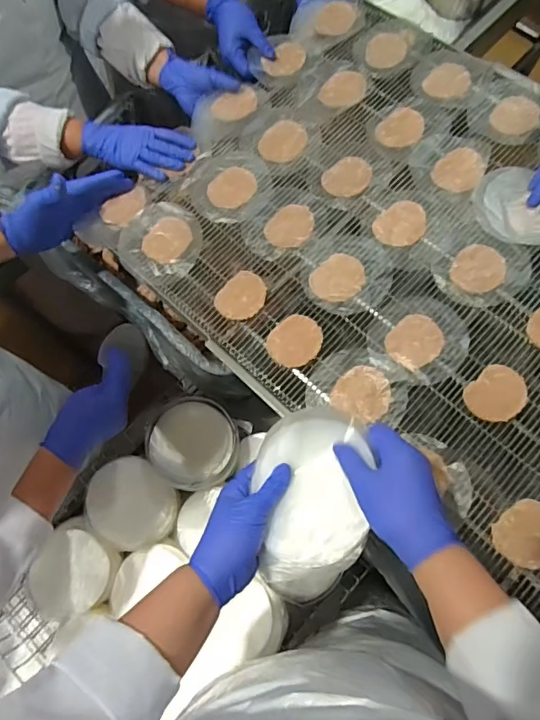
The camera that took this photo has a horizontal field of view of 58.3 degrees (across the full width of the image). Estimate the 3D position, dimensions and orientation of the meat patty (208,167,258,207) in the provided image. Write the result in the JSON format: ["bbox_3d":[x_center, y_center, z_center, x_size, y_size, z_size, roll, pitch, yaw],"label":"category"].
[{"bbox_3d":[-0.056,-0.253,0.714,0.065,0.008,0.075,42,76,13],"label":"meat patty"}]

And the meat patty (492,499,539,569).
[{"bbox_3d":[0.281,0.189,0.523,0.068,0.013,0.061,-35,75,-11],"label":"meat patty"}]

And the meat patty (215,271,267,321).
[{"bbox_3d":[-0.037,-0.087,0.656,0.061,0.004,0.071,35,75,11],"label":"meat patty"}]

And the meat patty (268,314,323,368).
[{"bbox_3d":[0.033,-0.025,0.625,0.063,0.011,0.068,0,71,0],"label":"meat patty"}]

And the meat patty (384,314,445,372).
[{"bbox_3d":[0.184,-0.025,0.610,0.062,0.009,0.072,42,76,13],"label":"meat patty"}]

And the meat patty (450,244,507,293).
[{"bbox_3d":[0.275,-0.120,0.636,0.064,0.005,0.071,23,73,7],"label":"meat patty"}]

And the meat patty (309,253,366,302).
[{"bbox_3d":[0.093,-0.110,0.651,0.074,0.004,0.063,-41,76,-12],"label":"meat patty"}]

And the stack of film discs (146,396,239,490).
[{"bbox_3d":[-0.128,0.137,0.805,0.147,0.036,0.148,6,72,2],"label":"stack of film discs"}]

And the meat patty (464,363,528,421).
[{"bbox_3d":[0.272,0.041,0.577,0.070,0.015,0.059,-39,76,-12],"label":"meat patty"}]

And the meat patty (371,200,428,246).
[{"bbox_3d":[0.181,-0.188,0.666,0.070,0.011,0.059,-41,76,-12],"label":"meat patty"}]

